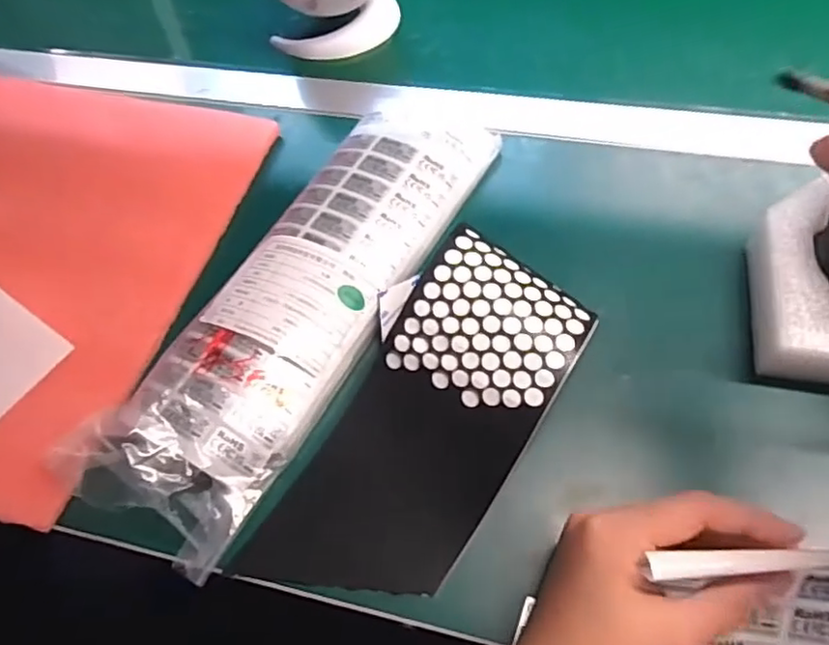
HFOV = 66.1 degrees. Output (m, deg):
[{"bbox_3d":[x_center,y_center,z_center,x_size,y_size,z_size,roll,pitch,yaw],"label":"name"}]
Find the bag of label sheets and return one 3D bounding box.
[{"bbox_3d":[-0.066,-0.024,0.400,0.102,0.030,0.328,25,66,19],"label":"bag of label sheets"}]

